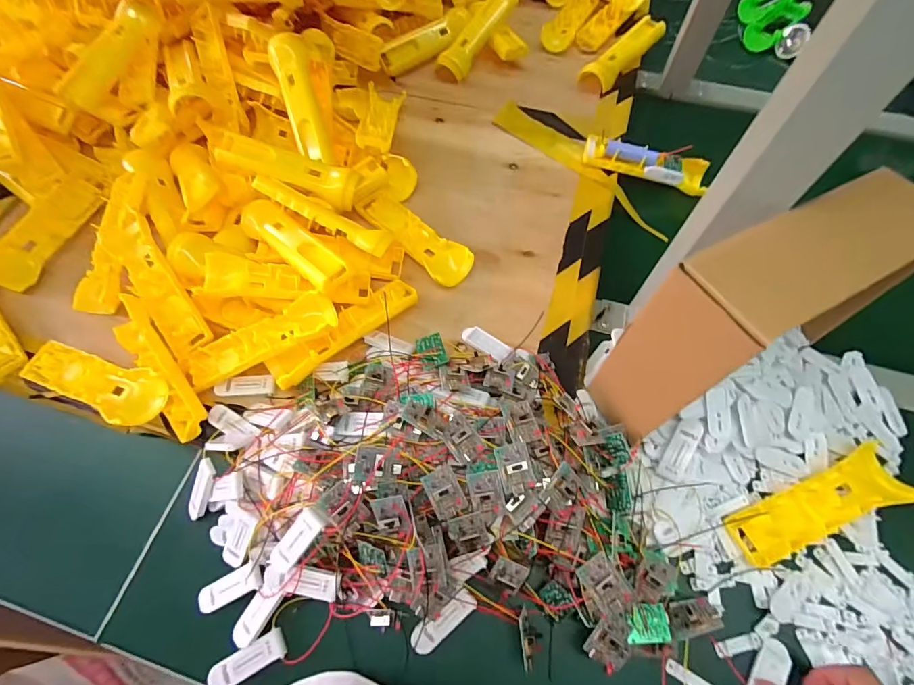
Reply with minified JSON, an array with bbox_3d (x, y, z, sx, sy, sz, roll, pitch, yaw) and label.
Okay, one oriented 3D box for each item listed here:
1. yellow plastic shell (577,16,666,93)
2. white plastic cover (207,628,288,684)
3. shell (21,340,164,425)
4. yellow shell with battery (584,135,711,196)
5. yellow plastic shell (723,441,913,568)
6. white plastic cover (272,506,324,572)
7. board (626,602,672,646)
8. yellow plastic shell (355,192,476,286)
[{"bbox_3d":[0.252,-0.435,0.634,0.054,0.033,0.150,40,70,17],"label":"yellow plastic shell"},{"bbox_3d":[-0.167,0.257,0.337,0.058,0.009,0.022,-29,67,-14],"label":"white plastic cover"},{"bbox_3d":[-0.346,0.032,0.398,0.152,0.026,0.050,21,66,10],"label":"shell"},{"bbox_3d":[0.241,-0.230,0.541,0.154,0.030,0.040,17,65,8],"label":"yellow shell with battery"},{"bbox_3d":[0.317,0.140,0.366,0.163,0.025,0.047,-18,65,-9],"label":"yellow plastic shell"},{"bbox_3d":[-0.124,0.154,0.327,0.020,0.006,0.056,40,99,17],"label":"white plastic cover"},{"bbox_3d":[0.150,0.221,0.331,0.033,0.004,0.027,1,65,0],"label":"board"},{"bbox_3d":[-0.050,-0.125,0.493,0.048,0.022,0.158,-40,70,-18],"label":"yellow plastic shell"}]

